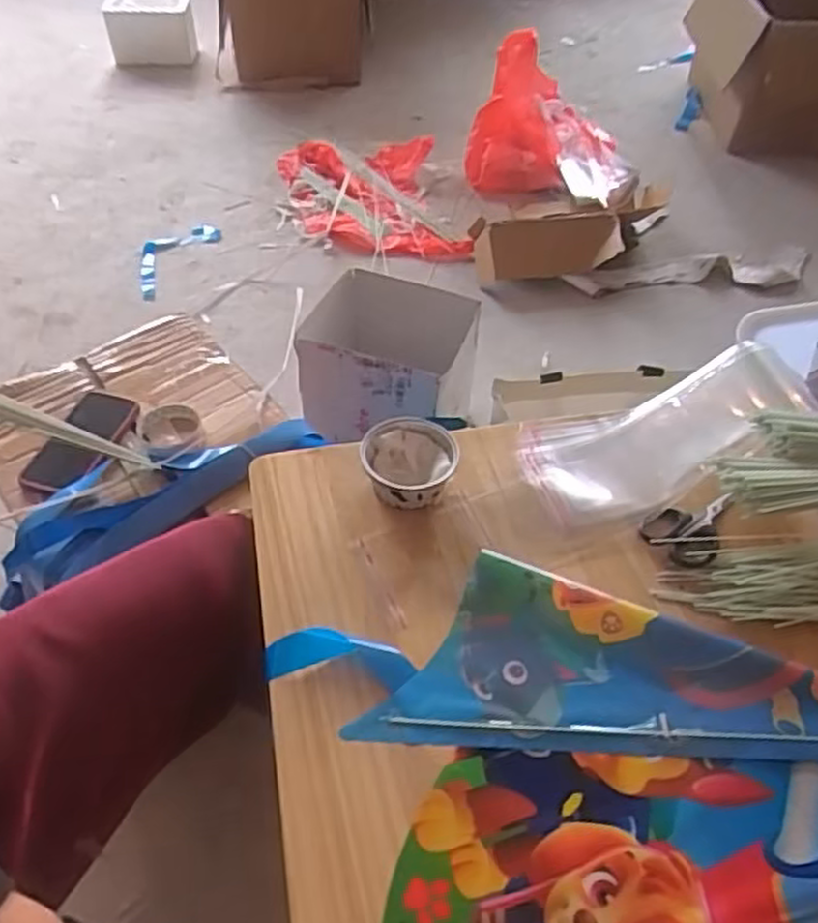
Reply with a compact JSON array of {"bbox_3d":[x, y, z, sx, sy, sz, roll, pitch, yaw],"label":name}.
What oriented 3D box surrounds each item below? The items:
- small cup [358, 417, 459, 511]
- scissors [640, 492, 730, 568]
[{"bbox_3d":[0.000,0.001,0.670,0.083,0.036,0.079,2,48,-2],"label":"small cup"},{"bbox_3d":[0.245,0.052,0.656,0.061,0.009,0.089,33,55,24],"label":"scissors"}]

